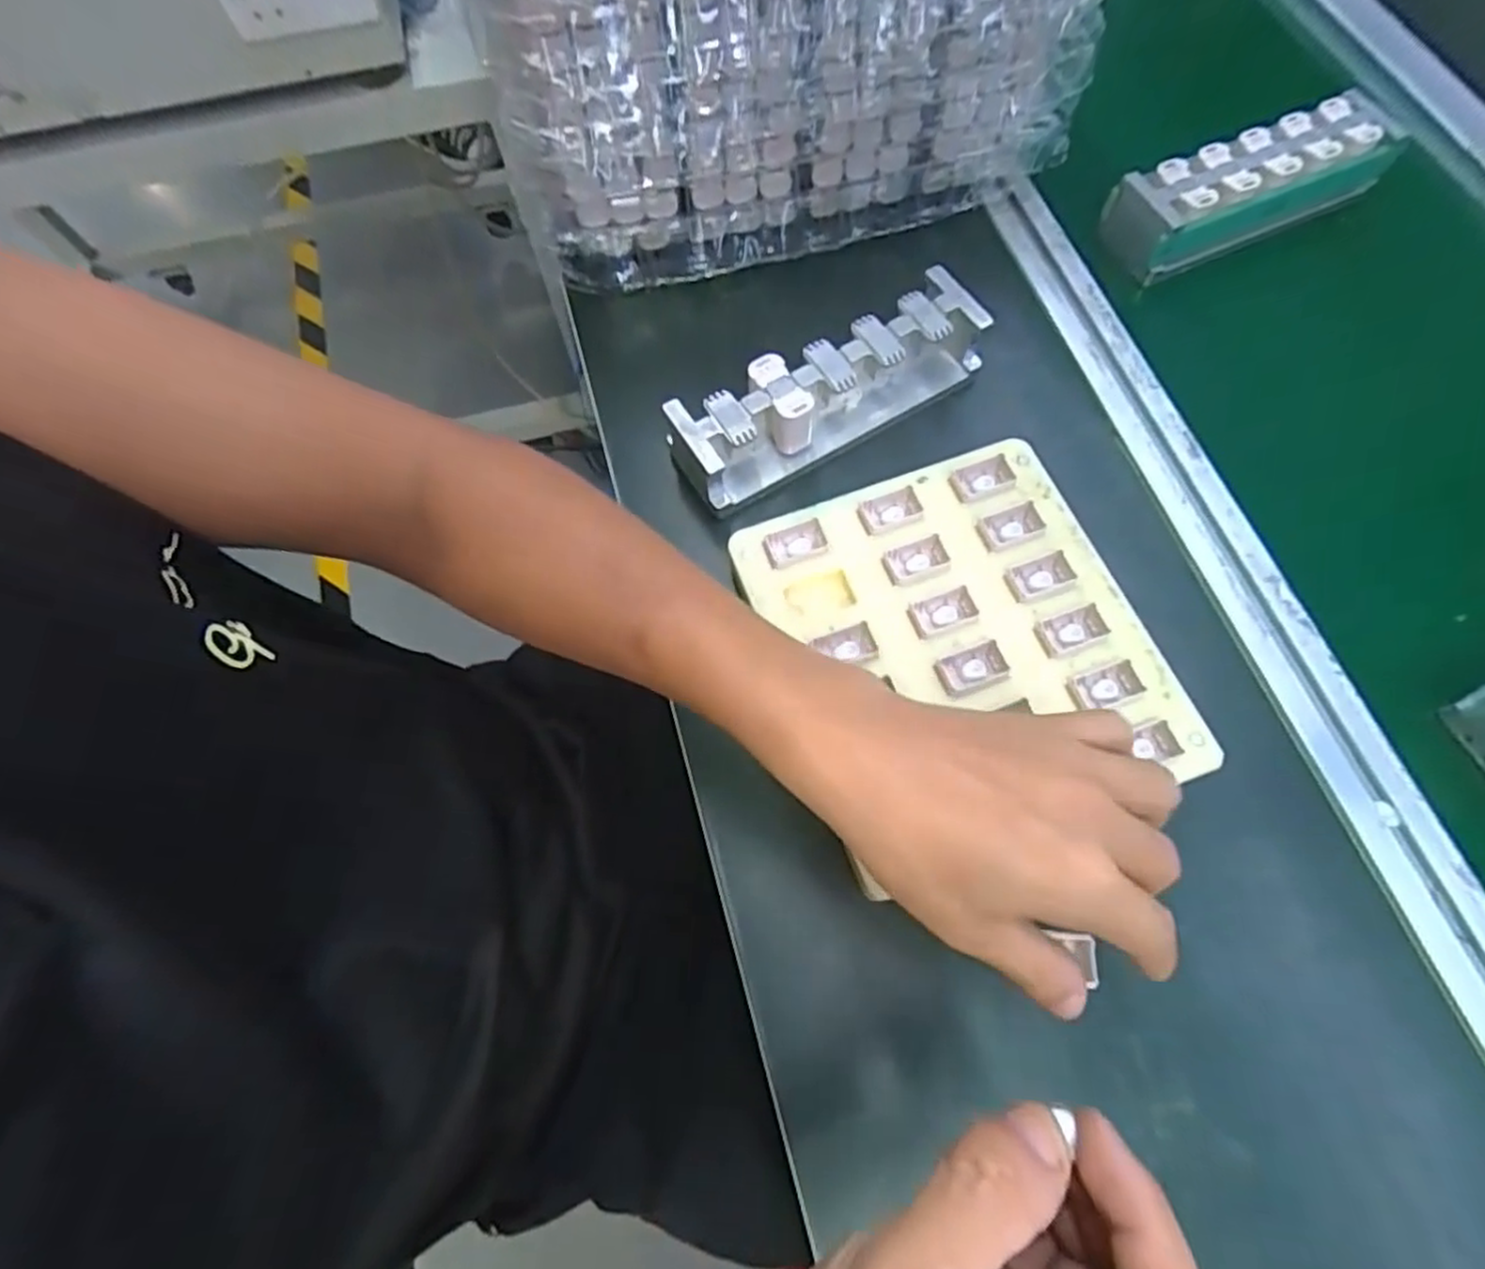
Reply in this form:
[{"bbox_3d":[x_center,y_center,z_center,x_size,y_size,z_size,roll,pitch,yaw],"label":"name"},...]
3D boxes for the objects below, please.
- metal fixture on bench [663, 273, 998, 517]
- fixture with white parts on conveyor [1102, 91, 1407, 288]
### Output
[{"bbox_3d":[0.051,-0.143,0.423,0.190,0.047,0.056,-31,70,-9],"label":"metal fixture on bench"},{"bbox_3d":[0.342,-0.303,0.483,0.185,0.038,0.056,-22,69,-7],"label":"fixture with white parts on conveyor"}]

